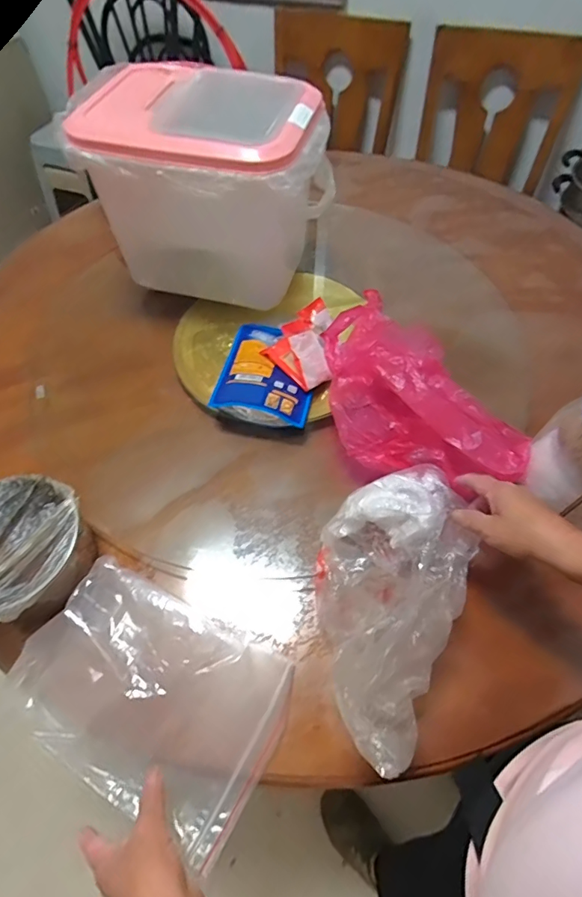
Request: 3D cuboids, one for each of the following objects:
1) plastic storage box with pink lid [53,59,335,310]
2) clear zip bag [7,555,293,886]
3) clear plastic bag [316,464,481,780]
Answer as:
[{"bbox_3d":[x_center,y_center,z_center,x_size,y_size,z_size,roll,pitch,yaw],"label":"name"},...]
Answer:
[{"bbox_3d":[-0.105,-0.347,0.680,0.288,0.275,0.184,12,57,9],"label":"plastic storage box with pink lid"},{"bbox_3d":[-0.145,0.252,0.485,0.268,0.032,0.182,30,75,10],"label":"clear zip bag"},{"bbox_3d":[0.096,0.145,0.488,0.147,0.063,0.288,20,59,14],"label":"clear plastic bag"}]

